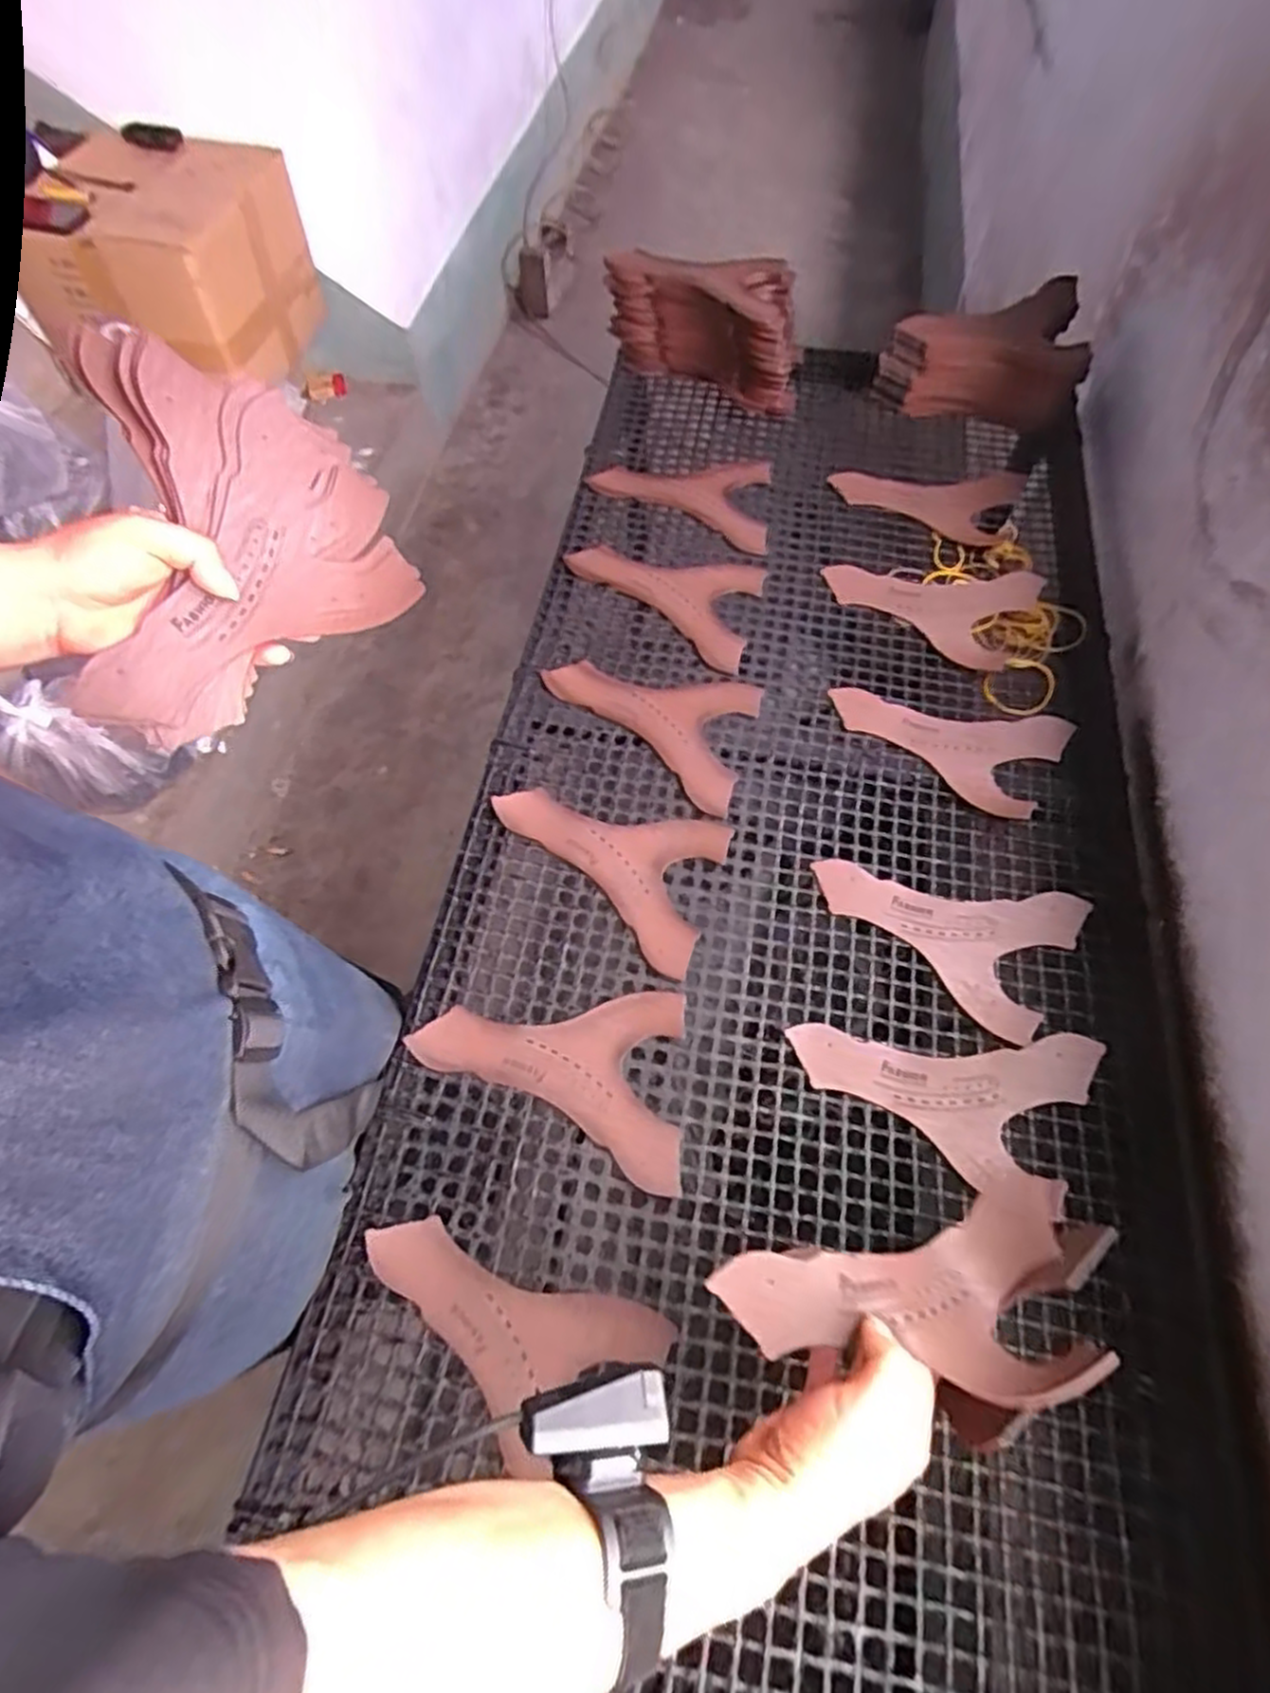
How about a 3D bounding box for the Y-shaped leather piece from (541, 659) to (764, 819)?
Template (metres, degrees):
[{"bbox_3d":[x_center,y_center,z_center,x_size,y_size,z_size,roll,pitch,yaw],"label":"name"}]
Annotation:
[{"bbox_3d":[0.006,-0.120,0.750,0.208,0.007,0.144,15,70,8],"label":"Y-shaped leather piece"}]

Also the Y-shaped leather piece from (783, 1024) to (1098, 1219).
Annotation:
[{"bbox_3d":[0.233,0.178,0.591,0.212,0.013,0.130,21,68,15],"label":"Y-shaped leather piece"}]

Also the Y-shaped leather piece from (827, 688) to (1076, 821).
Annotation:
[{"bbox_3d":[0.303,-0.117,0.741,0.209,0.007,0.129,30,66,15],"label":"Y-shaped leather piece"}]

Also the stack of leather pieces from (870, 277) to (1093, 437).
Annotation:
[{"bbox_3d":[0.422,-0.604,0.938,0.229,0.115,0.139,11,63,6],"label":"stack of leather pieces"}]

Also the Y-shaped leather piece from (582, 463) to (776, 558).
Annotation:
[{"bbox_3d":[0.050,-0.402,0.891,0.210,0.016,0.132,5,63,3],"label":"Y-shaped leather piece"}]

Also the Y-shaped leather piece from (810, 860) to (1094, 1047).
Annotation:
[{"bbox_3d":[0.264,0.056,0.657,0.208,0.010,0.143,31,67,15],"label":"Y-shaped leather piece"}]

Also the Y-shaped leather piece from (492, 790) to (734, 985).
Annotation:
[{"bbox_3d":[-0.033,0.016,0.677,0.206,0.010,0.141,18,64,9],"label":"Y-shaped leather piece"}]

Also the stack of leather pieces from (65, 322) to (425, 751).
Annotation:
[{"bbox_3d":[-0.239,-0.178,0.480,0.180,0.034,0.222,2,96,-32],"label":"stack of leather pieces"}]

